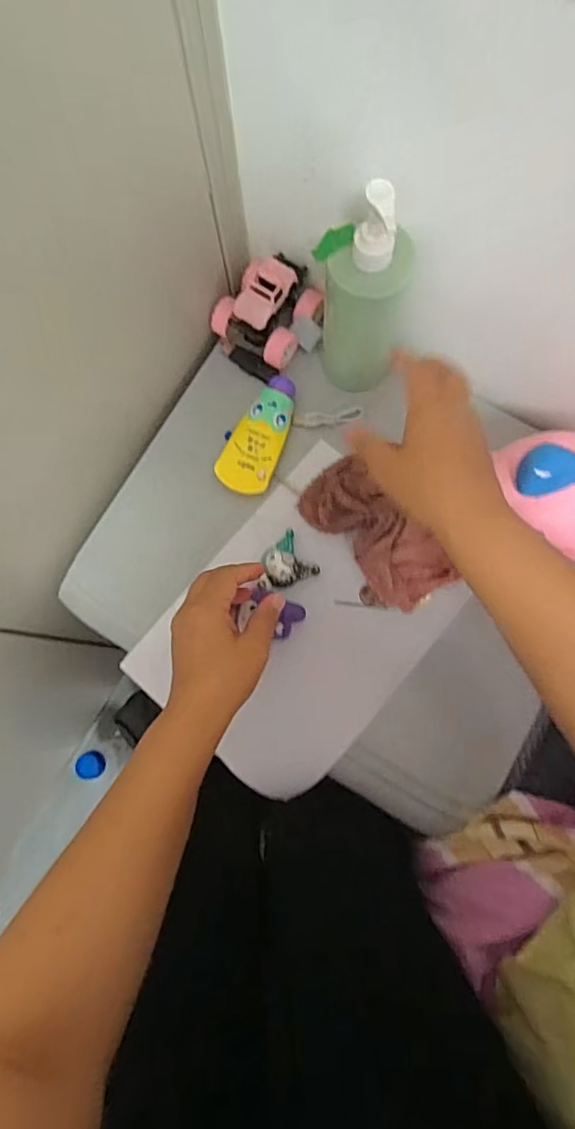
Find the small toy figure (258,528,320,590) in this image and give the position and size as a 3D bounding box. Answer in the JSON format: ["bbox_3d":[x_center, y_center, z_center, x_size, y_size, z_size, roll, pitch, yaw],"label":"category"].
[{"bbox_3d":[-0.005,0.002,0.522,0.054,0.027,0.046,-37,81,-5],"label":"small toy figure"}]

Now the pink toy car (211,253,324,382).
[{"bbox_3d":[-0.021,-0.248,0.543,0.090,0.066,0.097,36,82,7],"label":"pink toy car"}]

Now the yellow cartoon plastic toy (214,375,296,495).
[{"bbox_3d":[-0.028,-0.127,0.542,0.053,0.024,0.115,21,81,5],"label":"yellow cartoon plastic toy"}]

